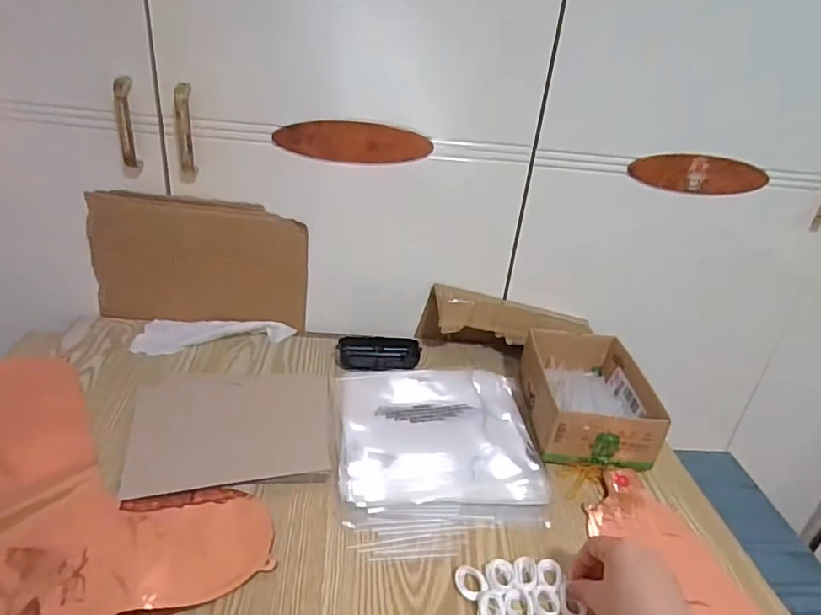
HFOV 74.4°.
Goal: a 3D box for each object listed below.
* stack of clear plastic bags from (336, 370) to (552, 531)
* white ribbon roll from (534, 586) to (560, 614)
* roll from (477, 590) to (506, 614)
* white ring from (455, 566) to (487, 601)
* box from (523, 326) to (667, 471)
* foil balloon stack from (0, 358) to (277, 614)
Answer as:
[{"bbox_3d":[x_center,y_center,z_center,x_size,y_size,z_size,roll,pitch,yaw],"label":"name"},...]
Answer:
[{"bbox_3d":[0.032,0.142,0.598,0.216,0.017,0.229,2,28,-8],"label":"stack of clear plastic bags"},{"bbox_3d":[0.112,0.240,0.440,0.022,0.006,0.025,18,30,21],"label":"white ribbon roll"},{"bbox_3d":[0.066,0.239,0.432,0.022,0.010,0.029,13,29,11],"label":"roll"},{"bbox_3d":[0.050,0.229,0.449,0.022,0.008,0.027,-16,35,-36],"label":"white ring"},{"bbox_3d":[0.210,0.103,0.652,0.122,0.069,0.188,6,28,-1],"label":"box"},{"bbox_3d":[-0.335,0.161,0.486,0.407,0.015,0.212,22,32,27],"label":"foil balloon stack"}]

